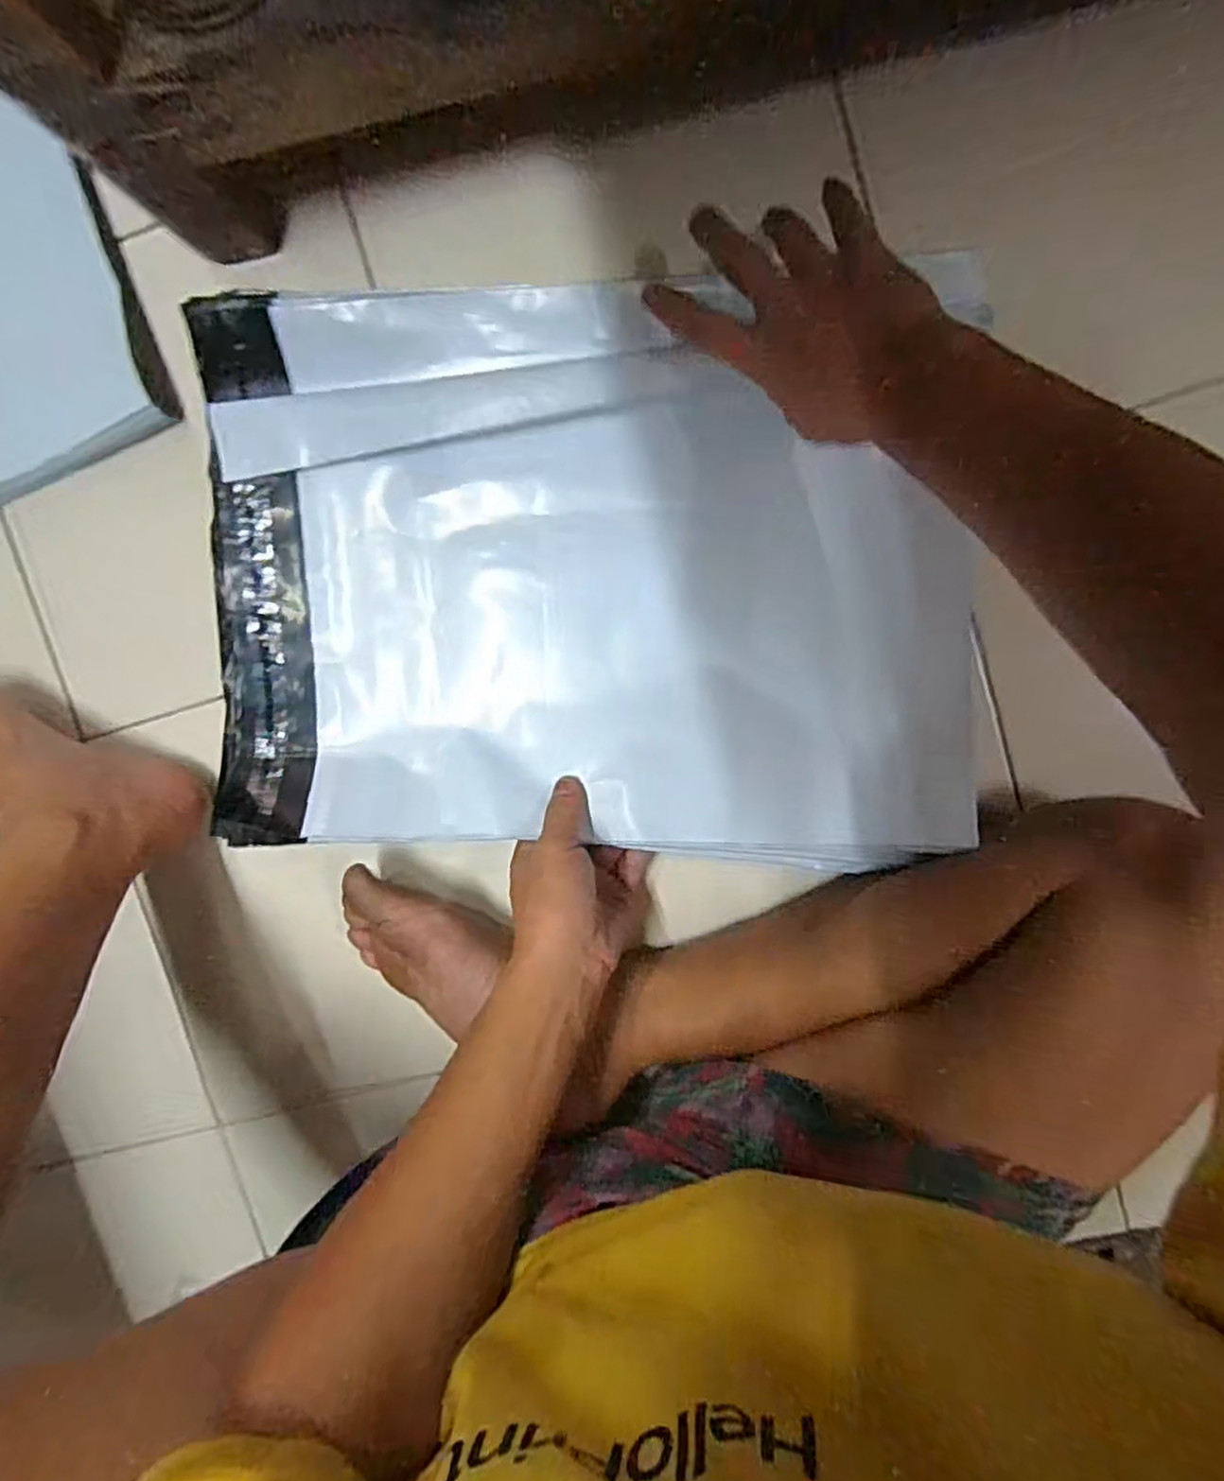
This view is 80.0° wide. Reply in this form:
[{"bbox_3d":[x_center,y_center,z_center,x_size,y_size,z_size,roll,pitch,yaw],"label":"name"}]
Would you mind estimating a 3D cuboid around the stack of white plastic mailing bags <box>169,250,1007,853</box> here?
[{"bbox_3d":[-0.023,-0.099,0.446,0.456,0.045,0.329,2,98,6],"label":"stack of white plastic mailing bags"}]

